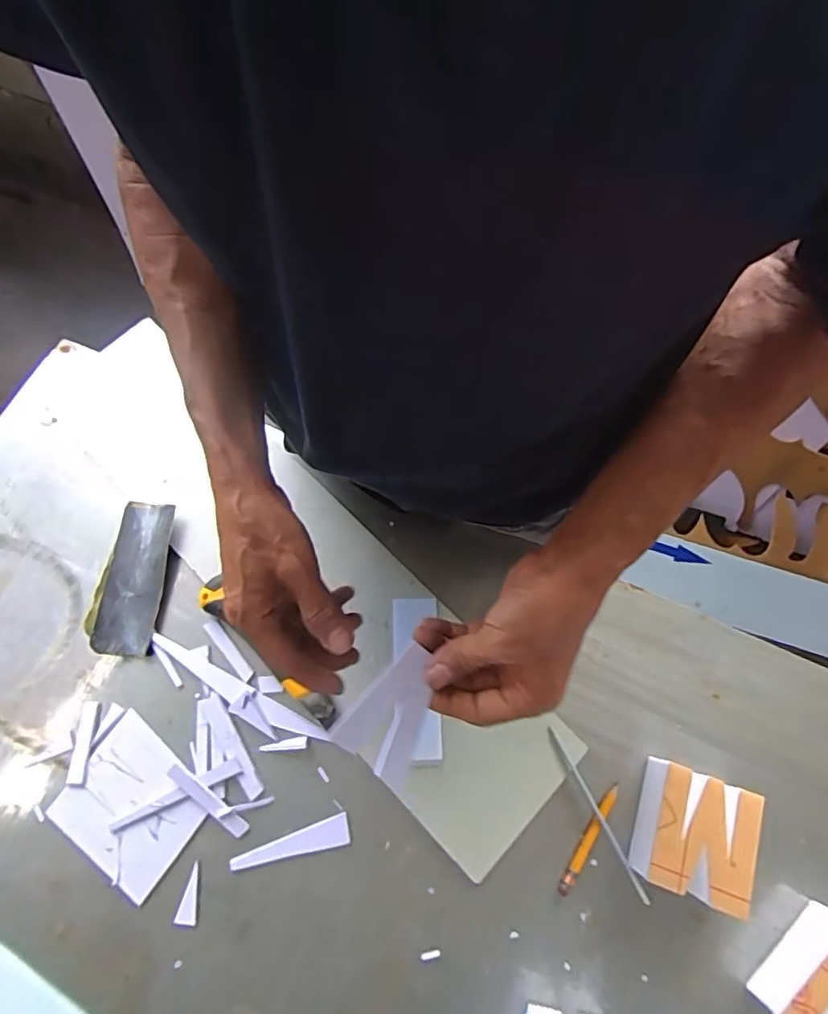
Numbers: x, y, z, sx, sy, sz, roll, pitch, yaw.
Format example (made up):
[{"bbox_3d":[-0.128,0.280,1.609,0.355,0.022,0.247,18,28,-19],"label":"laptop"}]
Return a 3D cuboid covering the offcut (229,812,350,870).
[{"bbox_3d":[-0.099,0.270,0.438,0.094,0.004,0.021,-16,72,-5],"label":"offcut"}]

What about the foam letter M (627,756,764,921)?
[{"bbox_3d":[0.211,0.246,0.419,0.074,0.044,0.082,18,73,6],"label":"foam letter M"}]

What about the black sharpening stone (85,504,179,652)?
[{"bbox_3d":[-0.256,0.063,0.503,0.056,0.015,0.136,5,72,2],"label":"black sharpening stone"}]

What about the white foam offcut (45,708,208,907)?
[{"bbox_3d":[-0.229,0.241,0.446,0.108,0.004,0.097,34,75,11],"label":"white foam offcut"}]

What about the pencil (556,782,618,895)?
[{"bbox_3d":[0.137,0.260,0.432,0.010,0.004,0.090,32,75,10],"label":"pencil"}]

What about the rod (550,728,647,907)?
[{"bbox_3d":[0.145,0.240,0.437,0.007,0.005,0.135,-26,73,-8],"label":"rod"}]

